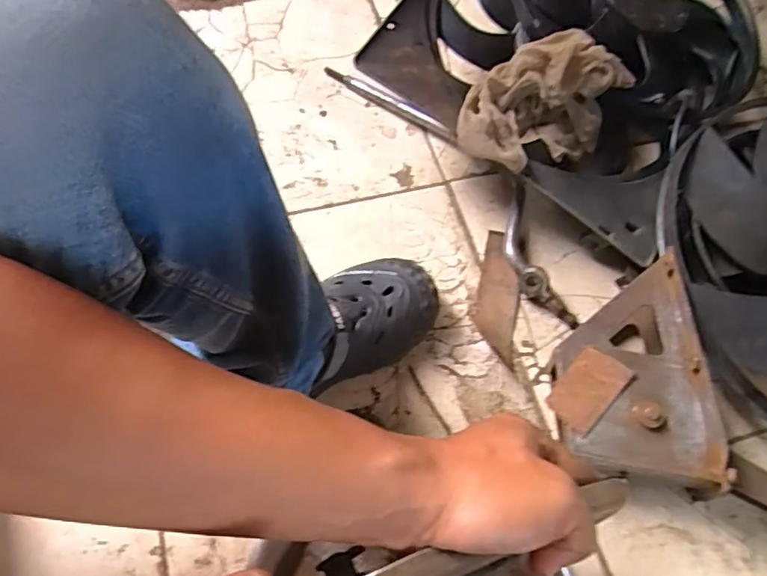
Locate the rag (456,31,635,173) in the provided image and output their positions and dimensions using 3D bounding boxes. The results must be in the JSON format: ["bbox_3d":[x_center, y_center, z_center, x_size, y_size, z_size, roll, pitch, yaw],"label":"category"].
[{"bbox_3d":[0.185,-0.221,0.685,0.232,0.100,0.125,-28,69,-16],"label":"rag"}]

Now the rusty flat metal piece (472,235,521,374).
[{"bbox_3d":[0.137,0.008,0.681,0.048,0.017,0.160,9,65,4],"label":"rusty flat metal piece"}]

